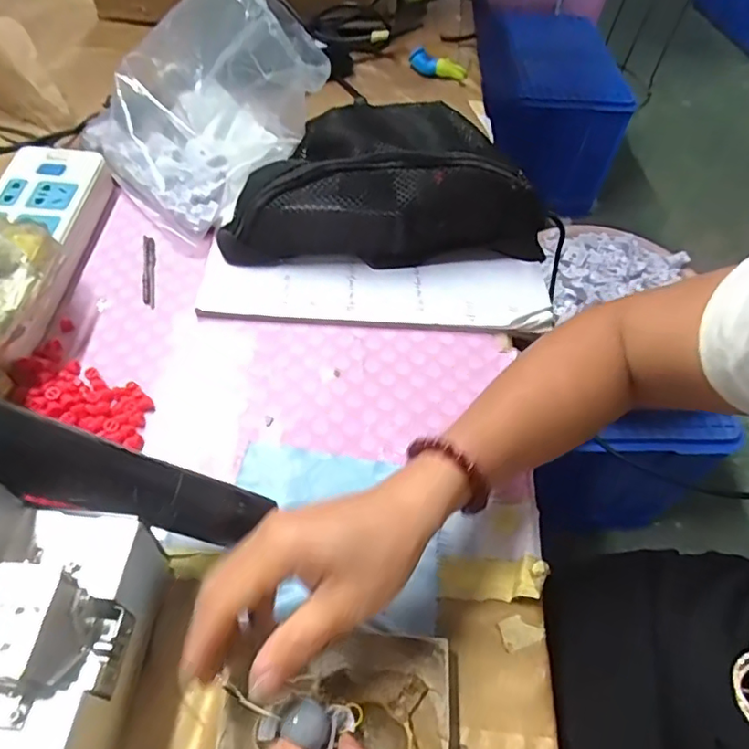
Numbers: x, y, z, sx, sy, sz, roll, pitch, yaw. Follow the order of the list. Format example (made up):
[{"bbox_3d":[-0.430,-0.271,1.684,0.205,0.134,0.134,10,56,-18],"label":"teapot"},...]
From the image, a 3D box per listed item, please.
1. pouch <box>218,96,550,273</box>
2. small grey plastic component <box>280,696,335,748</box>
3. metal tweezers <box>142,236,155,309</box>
[{"bbox_3d":[0.011,-0.173,0.502,0.272,0.077,0.149,3,55,-3],"label":"pouch"},{"bbox_3d":[-0.031,0.163,0.269,0.023,0.019,0.018,21,57,10],"label":"small grey plastic component"},{"bbox_3d":[-0.189,-0.088,0.482,0.009,0.004,0.081,-7,56,-10],"label":"metal tweezers"}]

